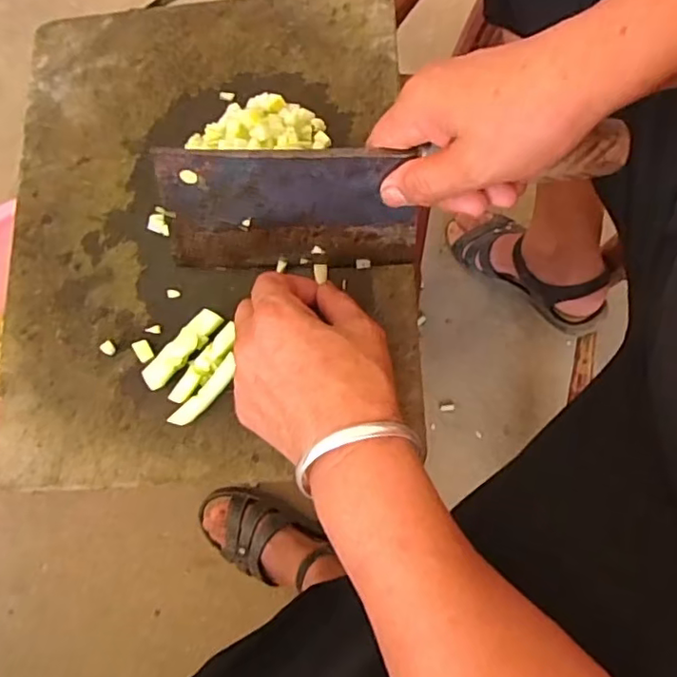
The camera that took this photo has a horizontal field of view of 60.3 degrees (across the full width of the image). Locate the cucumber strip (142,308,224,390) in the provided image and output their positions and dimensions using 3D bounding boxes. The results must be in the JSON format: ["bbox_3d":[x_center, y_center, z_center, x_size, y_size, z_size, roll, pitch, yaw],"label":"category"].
[{"bbox_3d":[-0.098,0.007,0.371,0.014,0.018,0.060,40,83,7],"label":"cucumber strip"}]

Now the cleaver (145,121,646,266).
[{"bbox_3d":[0.024,-0.085,0.347,0.251,0.092,0.028,-1,55,2],"label":"cleaver"}]

